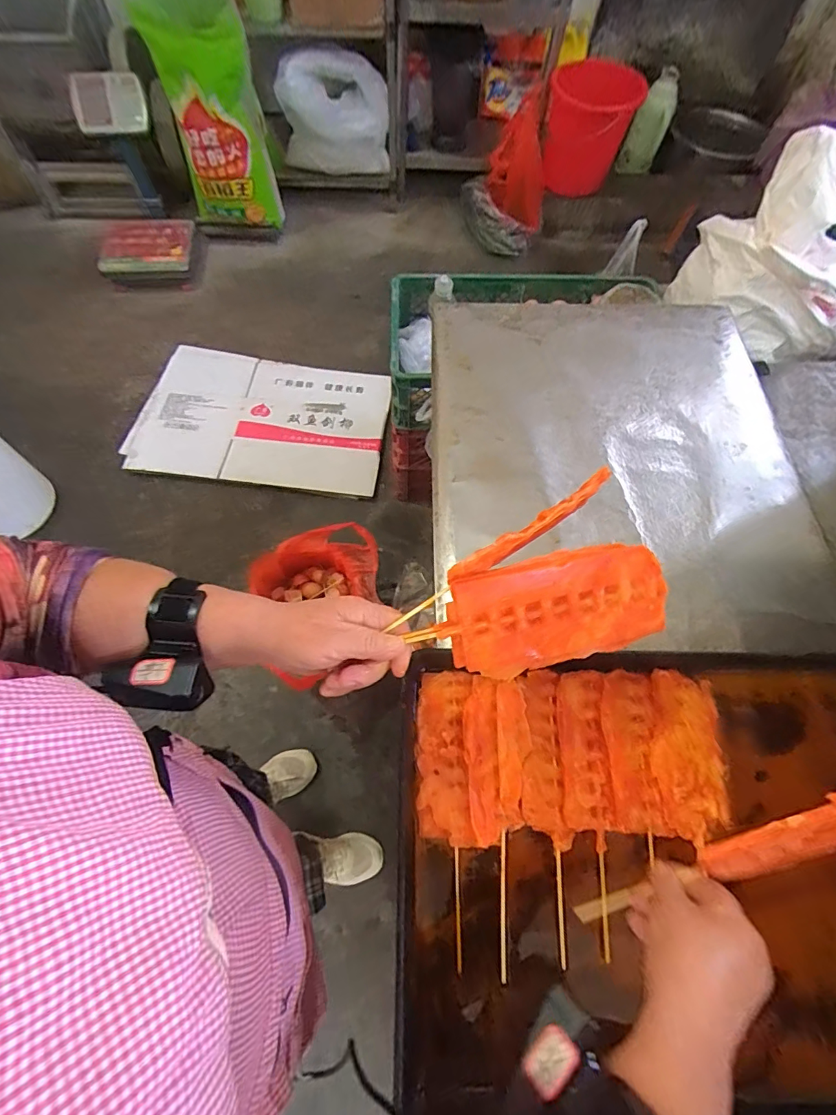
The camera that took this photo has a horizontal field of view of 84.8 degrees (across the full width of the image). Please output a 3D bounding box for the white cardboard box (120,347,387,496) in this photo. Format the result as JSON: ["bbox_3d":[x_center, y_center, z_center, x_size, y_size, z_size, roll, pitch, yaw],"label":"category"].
[{"bbox_3d":[-0.530,-0.485,1.573,0.832,0.044,0.522,6,67,-2],"label":"white cardboard box"}]

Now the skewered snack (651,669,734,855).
[{"bbox_3d":[0.305,0.220,0.518,0.083,0.015,0.171,7,67,3],"label":"skewered snack"}]

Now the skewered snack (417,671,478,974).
[{"bbox_3d":[0.030,0.260,0.496,0.059,0.018,0.262,1,67,0],"label":"skewered snack"}]

